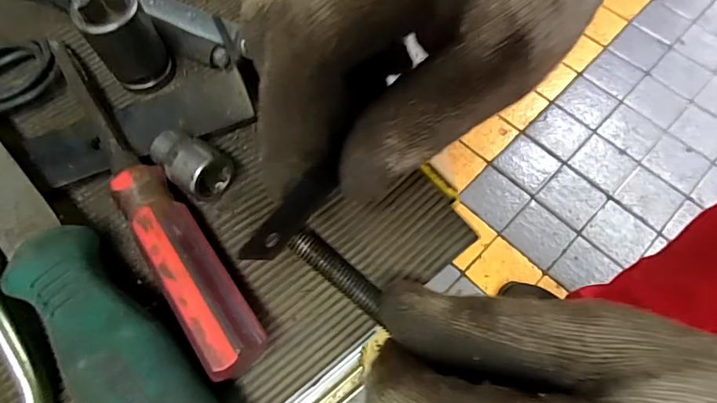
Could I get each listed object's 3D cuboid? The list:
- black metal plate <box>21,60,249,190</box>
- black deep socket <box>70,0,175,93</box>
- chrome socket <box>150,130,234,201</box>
[{"bbox_3d":[-0.091,-0.033,0.186,0.089,0.004,0.031,-22,67,-9],"label":"black metal plate"},{"bbox_3d":[-0.096,-0.067,0.185,0.024,0.038,0.027,-31,69,-13],"label":"black deep socket"},{"bbox_3d":[-0.065,-0.016,0.169,0.030,0.015,0.019,39,72,16],"label":"chrome socket"}]

